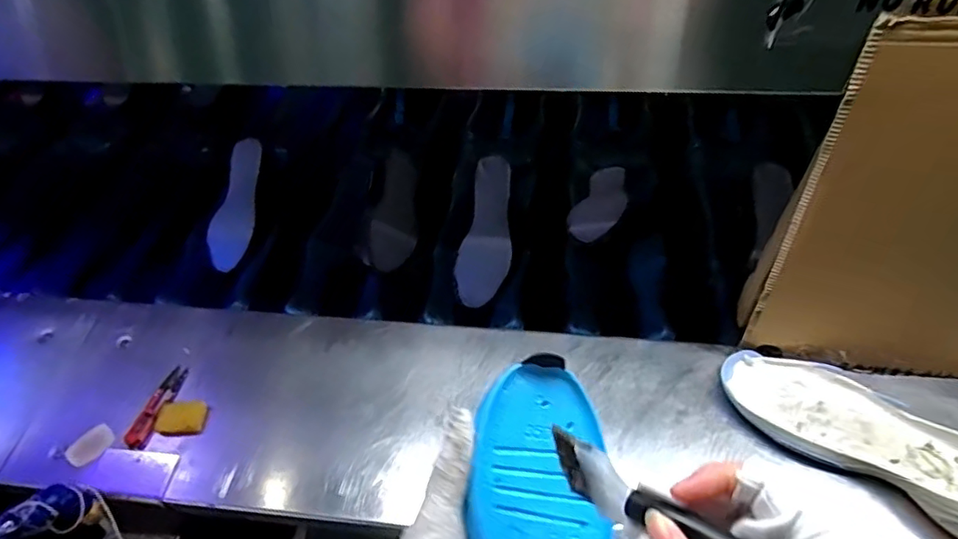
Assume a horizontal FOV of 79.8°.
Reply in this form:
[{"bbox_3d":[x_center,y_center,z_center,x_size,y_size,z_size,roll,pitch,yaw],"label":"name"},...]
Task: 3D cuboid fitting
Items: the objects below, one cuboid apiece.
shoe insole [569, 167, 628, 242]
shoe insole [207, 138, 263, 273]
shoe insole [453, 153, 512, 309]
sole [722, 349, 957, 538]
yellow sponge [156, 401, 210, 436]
[{"bbox_3d":[0.173,-0.097,0.799,0.071,0.010,0.218,-4,29,27],"label":"shoe insole"},{"bbox_3d":[-0.369,-0.101,0.876,0.058,0.020,0.212,3,73,8],"label":"shoe insole"},{"bbox_3d":[0.014,-0.059,0.808,0.068,0.018,0.221,6,72,10],"label":"shoe insole"},{"bbox_3d":[0.384,0.160,0.561,0.275,0.033,0.108,29,55,25],"label":"sole"},{"bbox_3d":[-0.325,0.161,0.630,0.049,0.010,0.038,-4,48,-2],"label":"yellow sponge"}]

